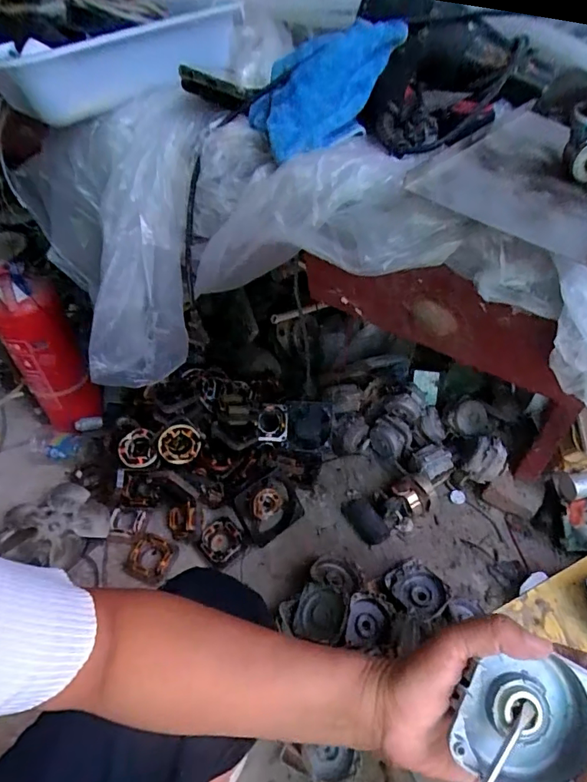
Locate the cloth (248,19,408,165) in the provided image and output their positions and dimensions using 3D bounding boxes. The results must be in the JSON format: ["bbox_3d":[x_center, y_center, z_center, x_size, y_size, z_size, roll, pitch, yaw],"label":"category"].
[{"bbox_3d":[0.018,-0.328,0.495,0.138,0.090,0.180,22,50,15],"label":"cloth"}]

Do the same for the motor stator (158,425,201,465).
[{"bbox_3d":[-0.225,0.102,0.923,0.079,0.078,0.028,-11,18,-16],"label":"motor stator"}]

